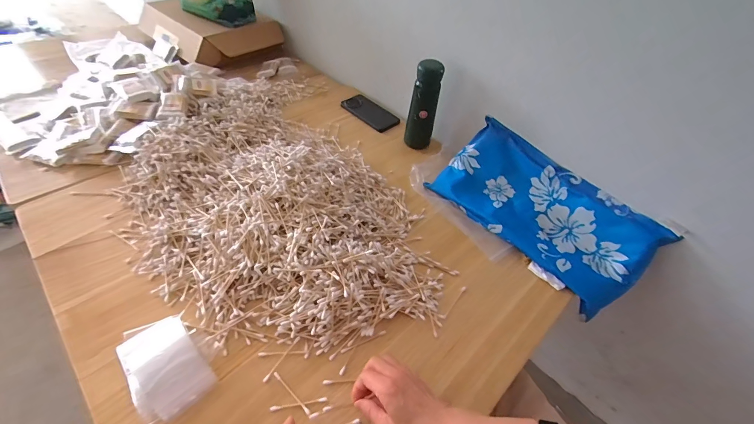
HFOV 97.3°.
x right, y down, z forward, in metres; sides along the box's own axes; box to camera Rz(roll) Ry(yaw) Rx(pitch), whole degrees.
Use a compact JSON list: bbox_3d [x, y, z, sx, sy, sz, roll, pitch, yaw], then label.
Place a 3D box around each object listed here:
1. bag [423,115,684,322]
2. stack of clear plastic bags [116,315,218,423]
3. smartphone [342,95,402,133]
[{"bbox_3d":[0.264,-0.006,0.561,0.161,0.044,0.345,-46,63,1],"label":"bag"},{"bbox_3d":[-0.263,0.180,0.408,0.084,0.031,0.132,-27,56,-27],"label":"stack of clear plastic bags"},{"bbox_3d":[-0.017,-0.245,0.798,0.143,0.011,0.066,38,59,25],"label":"smartphone"}]

